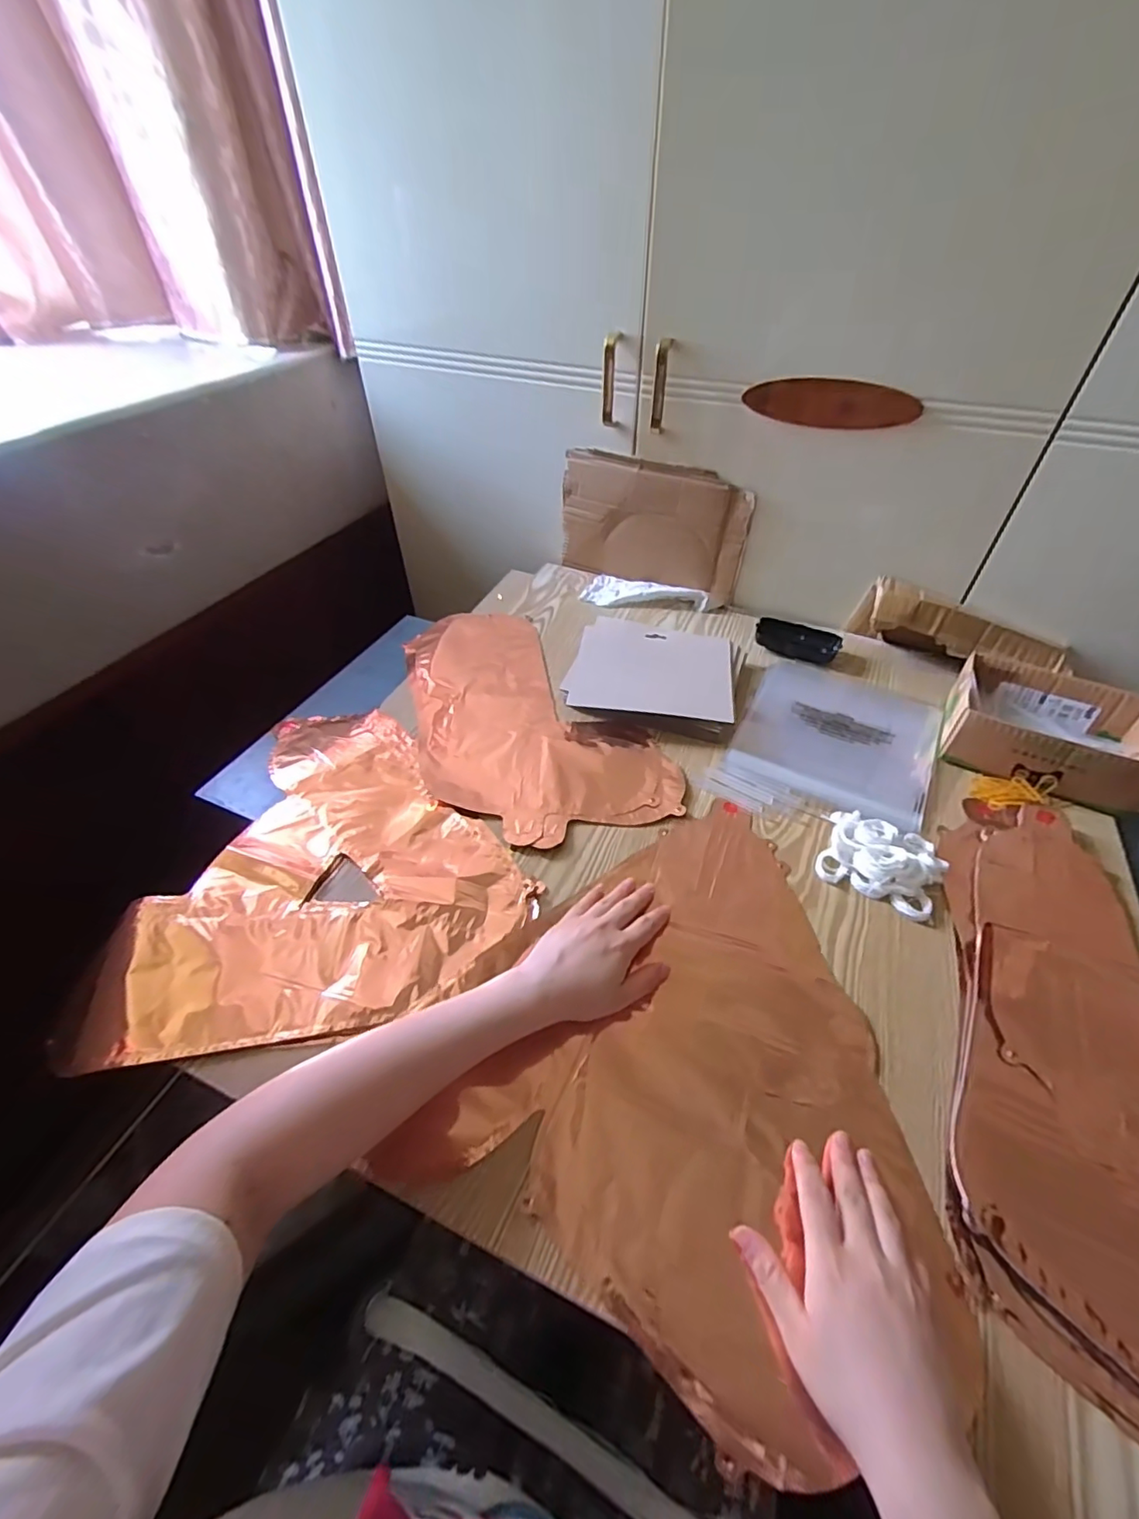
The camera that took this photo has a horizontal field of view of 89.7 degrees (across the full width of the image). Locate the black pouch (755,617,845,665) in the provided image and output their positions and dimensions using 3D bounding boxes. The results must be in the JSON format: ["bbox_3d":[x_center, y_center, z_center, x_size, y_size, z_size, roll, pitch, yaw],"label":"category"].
[{"bbox_3d":[0.316,-0.166,0.794,0.112,0.024,0.069,14,48,13],"label":"black pouch"}]

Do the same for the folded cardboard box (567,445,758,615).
[{"bbox_3d":[0.116,-0.334,0.827,0.272,0.176,0.021,19,47,15],"label":"folded cardboard box"}]

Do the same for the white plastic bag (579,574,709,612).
[{"bbox_3d":[0.112,-0.247,0.855,0.181,0.021,0.068,14,48,13],"label":"white plastic bag"}]

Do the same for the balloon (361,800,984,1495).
[{"bbox_3d":[0.120,0.212,0.447,0.342,0.016,0.392,22,50,20],"label":"balloon"}]

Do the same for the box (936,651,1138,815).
[{"bbox_3d":[0.515,-0.033,0.617,0.183,0.063,0.144,26,51,23],"label":"box"}]

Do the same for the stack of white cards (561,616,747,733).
[{"bbox_3d":[0.109,-0.109,0.718,0.202,0.027,0.166,10,47,10],"label":"stack of white cards"}]

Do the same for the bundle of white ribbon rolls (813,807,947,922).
[{"bbox_3d":[0.294,0.090,0.535,0.100,0.027,0.089,23,50,21],"label":"bundle of white ribbon rolls"}]

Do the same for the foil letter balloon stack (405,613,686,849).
[{"bbox_3d":[-0.076,-0.059,0.689,0.229,0.008,0.435,-22,50,-20],"label":"foil letter balloon stack"}]

